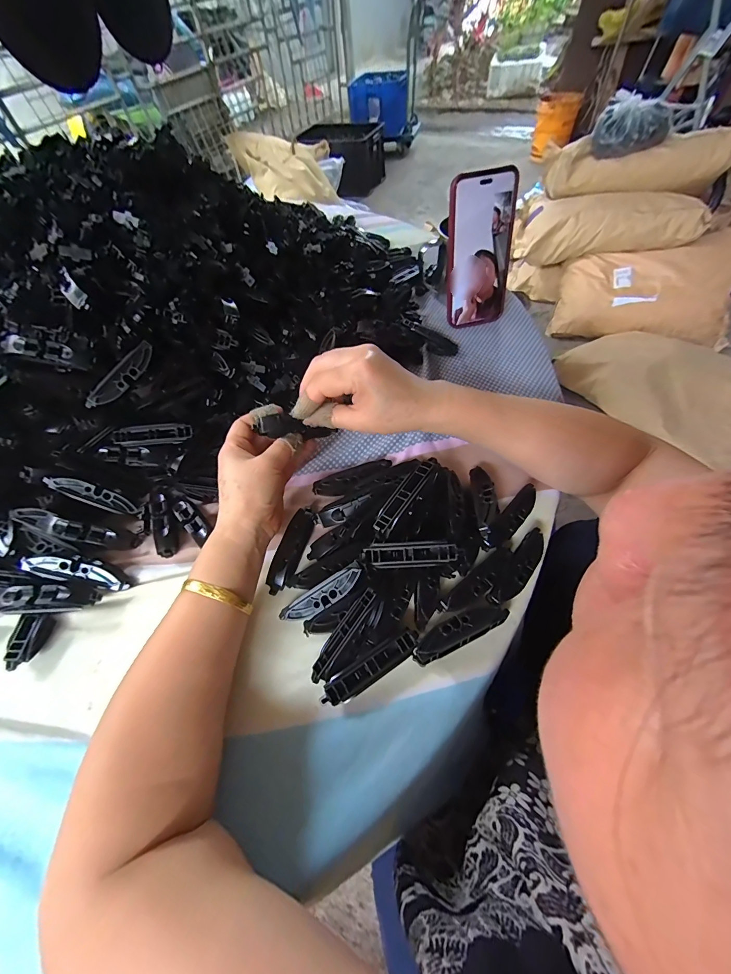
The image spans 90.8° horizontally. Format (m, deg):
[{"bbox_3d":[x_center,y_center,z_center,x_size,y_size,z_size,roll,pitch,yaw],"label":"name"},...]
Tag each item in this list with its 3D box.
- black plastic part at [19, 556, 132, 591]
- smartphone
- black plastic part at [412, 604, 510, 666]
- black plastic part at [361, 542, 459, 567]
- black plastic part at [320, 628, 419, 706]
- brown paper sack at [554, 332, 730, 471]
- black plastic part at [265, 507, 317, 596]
[{"bbox_3d":[-0.244,0.070,0.307,0.080,0.010,0.022,18,57,-17],"label":"black plastic part"},{"bbox_3d":[0.138,-0.281,0.437,0.075,0.156,0.015,-12,41,1],"label":"smartphone"},{"bbox_3d":[0.072,0.109,0.276,0.080,0.007,0.020,-23,60,-11],"label":"black plastic part"},{"bbox_3d":[0.035,0.053,0.286,0.072,0.015,0.018,1,58,4],"label":"black plastic part"},{"bbox_3d":[0.005,0.132,0.266,0.079,0.011,0.019,-28,61,-14],"label":"black plastic part"},{"bbox_3d":[1.114,-0.385,1.309,0.453,0.112,0.673,-38,64,-19],"label":"brown paper sack"},{"bbox_3d":[-0.065,0.055,0.321,0.022,0.015,0.078,14,60,12],"label":"black plastic part"}]

